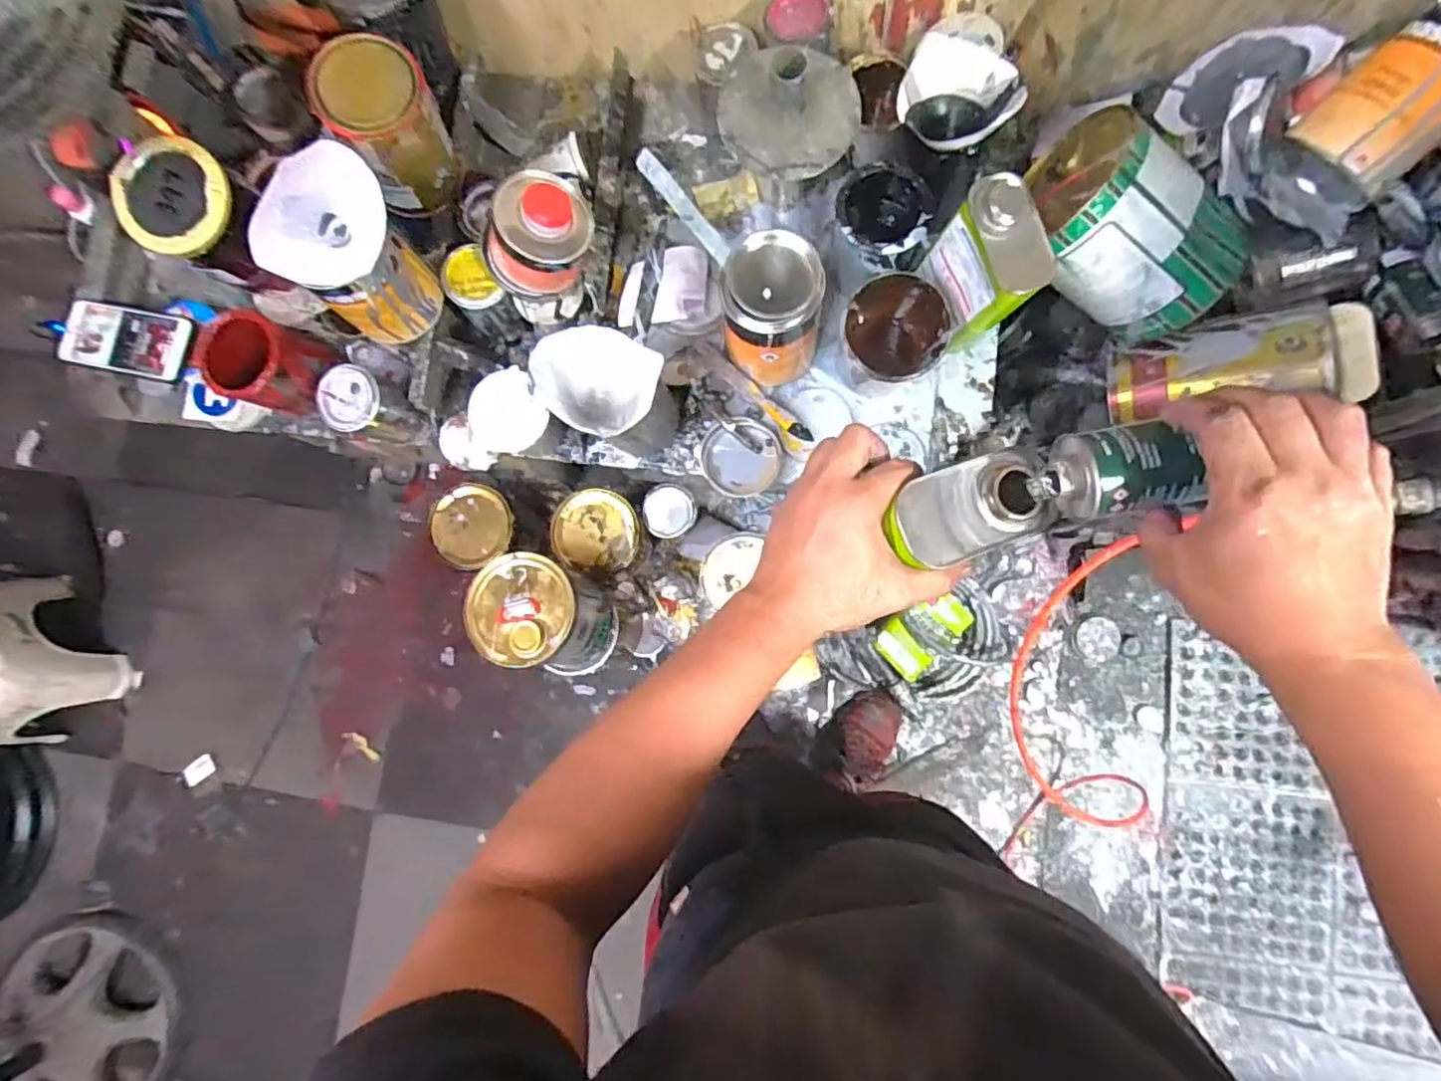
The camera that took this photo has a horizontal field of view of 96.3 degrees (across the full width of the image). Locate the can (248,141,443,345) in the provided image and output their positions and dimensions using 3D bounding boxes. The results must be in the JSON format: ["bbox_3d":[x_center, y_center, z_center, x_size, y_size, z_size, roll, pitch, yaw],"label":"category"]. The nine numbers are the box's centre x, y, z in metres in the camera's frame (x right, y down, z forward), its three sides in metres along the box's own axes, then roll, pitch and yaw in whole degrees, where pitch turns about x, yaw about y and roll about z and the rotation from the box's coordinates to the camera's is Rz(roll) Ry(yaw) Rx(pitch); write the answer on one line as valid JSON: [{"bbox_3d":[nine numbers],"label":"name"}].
[{"bbox_3d":[-0.361,-0.291,0.656,0.098,0.159,0.133,29,87,7],"label":"can"}]

